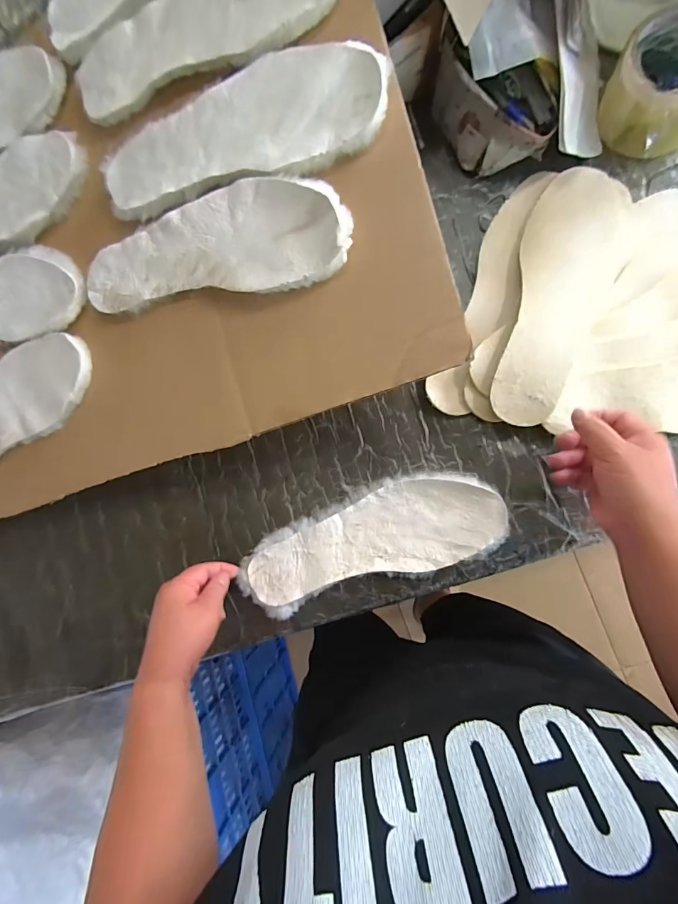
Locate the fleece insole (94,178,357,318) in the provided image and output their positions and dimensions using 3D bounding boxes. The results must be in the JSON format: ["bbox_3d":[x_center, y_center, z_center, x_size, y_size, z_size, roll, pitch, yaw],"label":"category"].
[{"bbox_3d":[-0.123,-0.193,0.391,0.275,0.016,0.093,0,94,19],"label":"fleece insole"}]

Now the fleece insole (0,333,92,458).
[{"bbox_3d":[-0.390,-0.044,0.482,0.271,0.018,0.096,-31,92,16],"label":"fleece insole"}]

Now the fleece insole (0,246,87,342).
[{"bbox_3d":[-0.405,-0.173,0.483,0.268,0.016,0.096,-4,91,16],"label":"fleece insole"}]

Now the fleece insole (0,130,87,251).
[{"bbox_3d":[-0.393,-0.274,0.471,0.270,0.013,0.097,-16,91,17],"label":"fleece insole"}]

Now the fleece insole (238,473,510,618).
[{"bbox_3d":[0.029,0.095,0.449,0.285,0.017,0.098,-19,85,8],"label":"fleece insole"}]

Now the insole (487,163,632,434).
[{"bbox_3d":[0.228,-0.158,0.424,0.097,0.013,0.265,12,85,9],"label":"insole"}]

